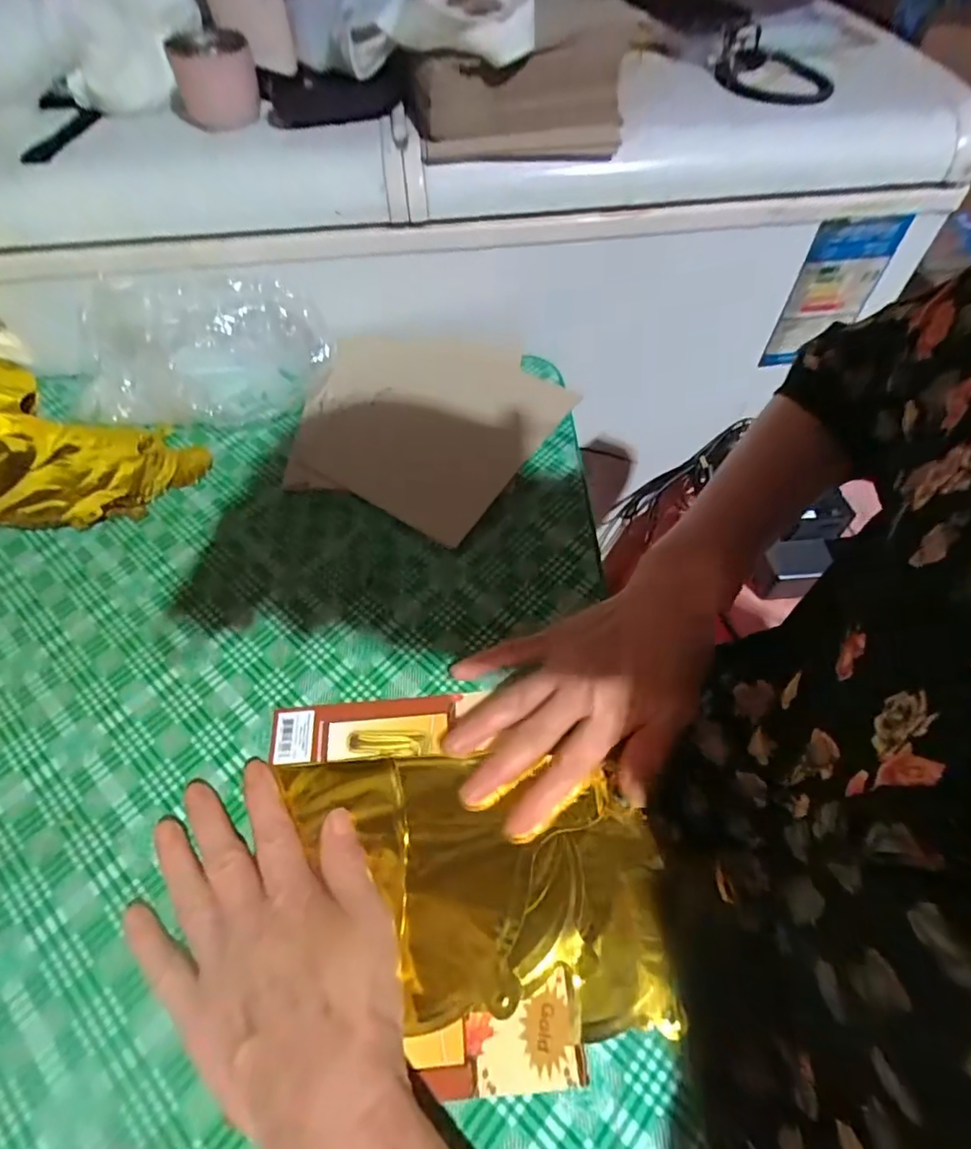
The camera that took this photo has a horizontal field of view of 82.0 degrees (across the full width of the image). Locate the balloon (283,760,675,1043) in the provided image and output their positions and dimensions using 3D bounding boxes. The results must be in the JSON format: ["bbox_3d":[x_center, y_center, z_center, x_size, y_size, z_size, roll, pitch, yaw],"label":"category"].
[{"bbox_3d":[-0.011,0.163,0.301,0.205,0.008,0.122,1,56,1],"label":"balloon"}]

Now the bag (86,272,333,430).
[{"bbox_3d":[-0.245,-0.198,0.486,0.198,0.103,0.106,-11,57,-8],"label":"bag"}]

